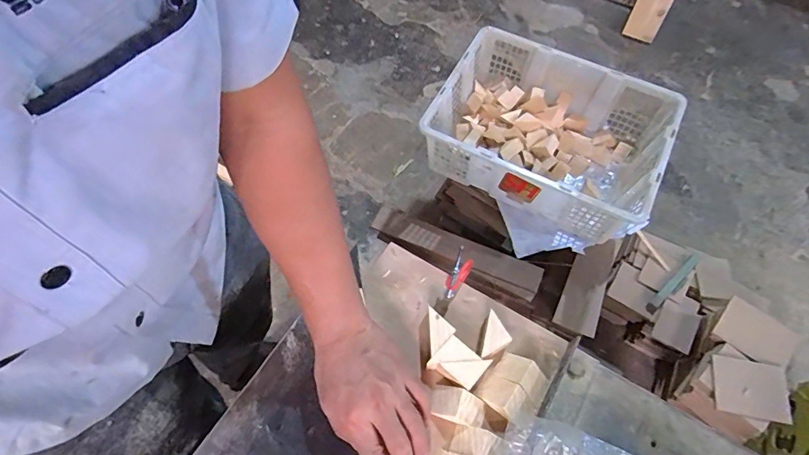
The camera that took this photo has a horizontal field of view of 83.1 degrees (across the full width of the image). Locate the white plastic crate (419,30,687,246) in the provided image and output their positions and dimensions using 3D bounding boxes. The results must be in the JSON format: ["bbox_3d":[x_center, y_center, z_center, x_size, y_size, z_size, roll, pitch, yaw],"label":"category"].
[{"bbox_3d":[0.319,-0.203,1.032,0.474,0.194,0.353,25,63,12],"label":"white plastic crate"}]

